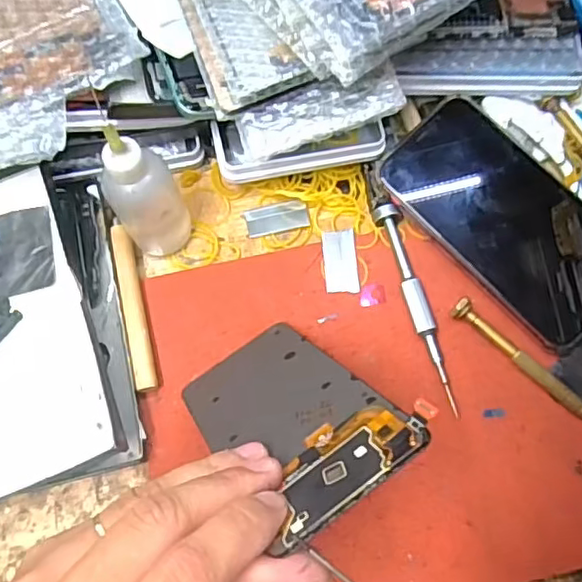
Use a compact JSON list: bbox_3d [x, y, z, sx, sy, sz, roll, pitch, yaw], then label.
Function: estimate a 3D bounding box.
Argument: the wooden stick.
[{"bbox_3d":[-0.089,0.008,0.343,0.011,0.008,0.096,-13,73,-4],"label":"wooden stick"}]

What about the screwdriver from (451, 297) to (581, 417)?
[{"bbox_3d":[0.133,0.042,0.333,0.107,0.012,0.010,41,76,11],"label":"screwdriver"}]

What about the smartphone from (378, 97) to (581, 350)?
[{"bbox_3d":[0.124,-0.042,0.347,0.074,0.006,0.148,-43,82,-1],"label":"smartphone"}]

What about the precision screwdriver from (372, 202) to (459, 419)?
[{"bbox_3d":[0.073,0.007,0.345,0.014,0.010,0.126,-16,73,-5],"label":"precision screwdriver"}]

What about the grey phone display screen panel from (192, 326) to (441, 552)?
[{"bbox_3d":[-0.005,0.052,0.273,0.069,0.146,0.004,-34,113,-10],"label":"grey phone display screen panel"}]

